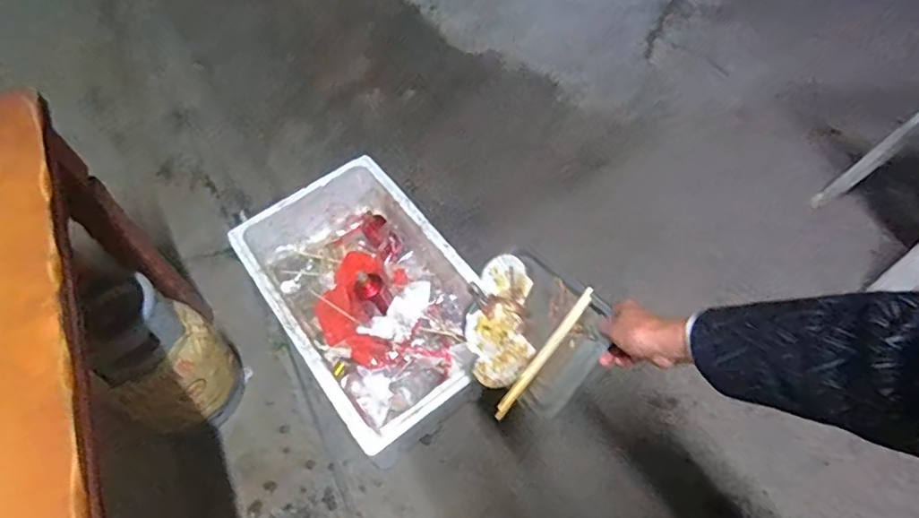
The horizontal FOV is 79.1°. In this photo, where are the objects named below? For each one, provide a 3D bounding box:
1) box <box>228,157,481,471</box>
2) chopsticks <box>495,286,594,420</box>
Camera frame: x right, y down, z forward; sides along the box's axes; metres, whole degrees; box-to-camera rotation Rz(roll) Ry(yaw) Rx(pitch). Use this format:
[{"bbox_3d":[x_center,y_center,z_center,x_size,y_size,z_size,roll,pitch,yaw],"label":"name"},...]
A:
[{"bbox_3d":[-0.233,0.094,1.502,0.463,0.197,0.757,-35,63,-14],"label":"box"},{"bbox_3d":[0.122,0.137,0.801,0.017,0.015,0.227,39,100,21],"label":"chopsticks"}]

